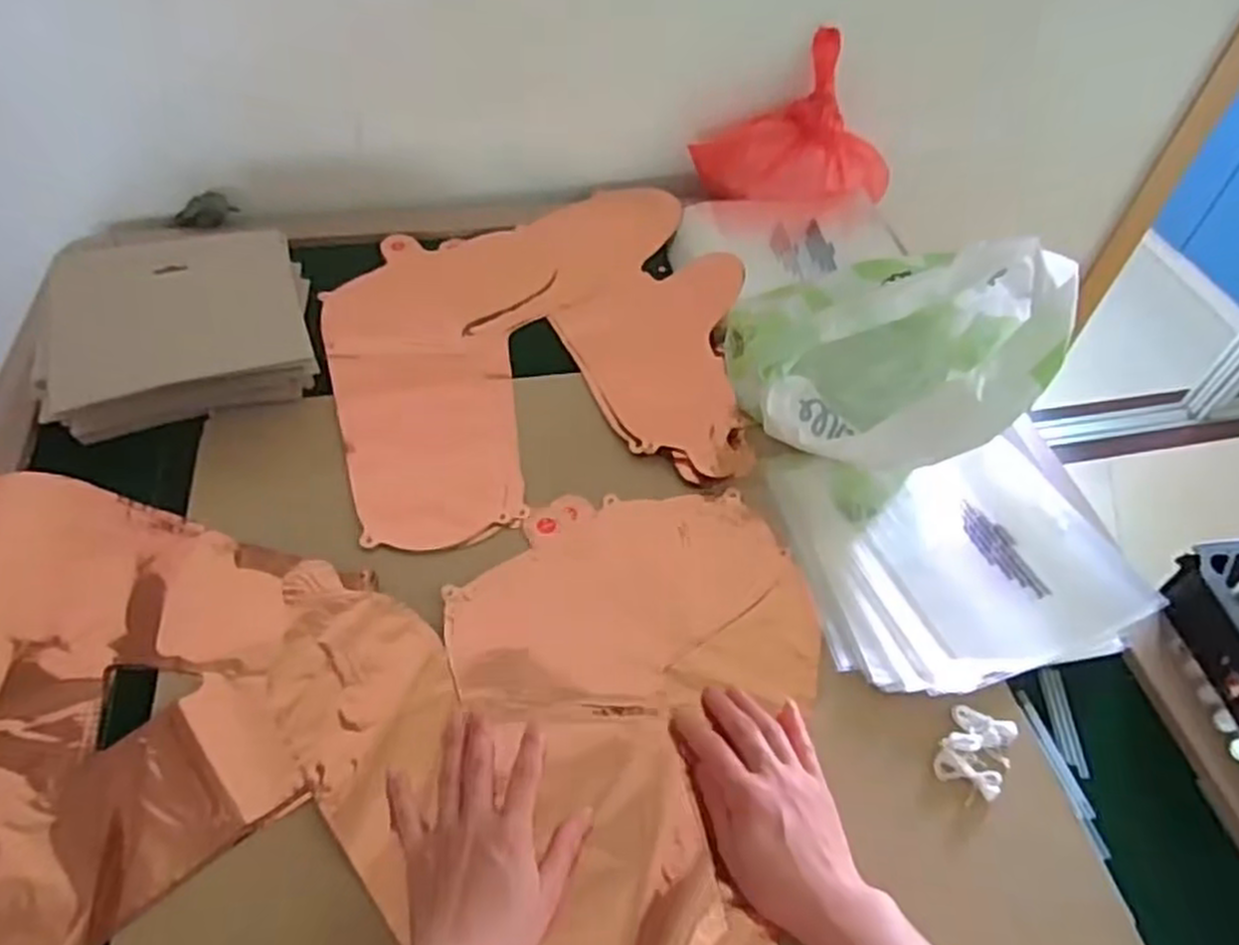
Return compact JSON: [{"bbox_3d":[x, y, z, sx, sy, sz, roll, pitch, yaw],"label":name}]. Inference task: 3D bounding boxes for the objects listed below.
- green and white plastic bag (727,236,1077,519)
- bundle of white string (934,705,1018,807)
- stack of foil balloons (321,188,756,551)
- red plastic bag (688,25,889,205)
[{"bbox_3d":[0.224,-0.097,0.670,0.235,0.160,0.211,-3,52,-7],"label":"green and white plastic bag"},{"bbox_3d":[0.242,0.190,0.538,0.043,0.012,0.064,28,54,17],"label":"bundle of white string"},{"bbox_3d":[-0.072,-0.125,0.768,0.390,0.025,0.396,-14,53,-12],"label":"stack of foil balloons"},{"bbox_3d":[0.210,-0.391,0.911,0.212,0.133,0.137,-17,55,-17],"label":"red plastic bag"}]

